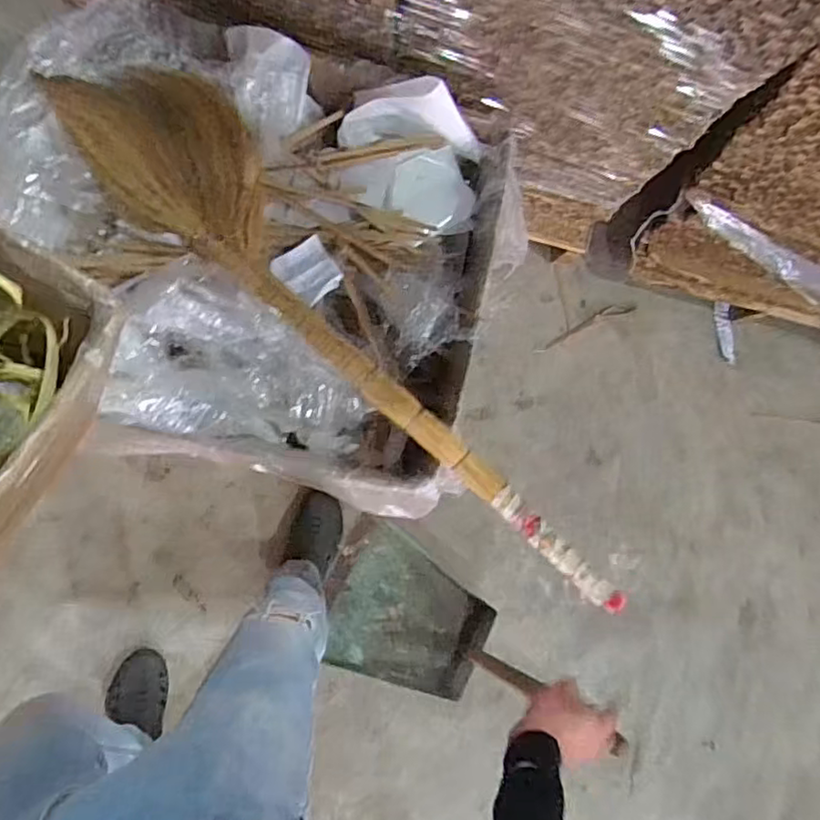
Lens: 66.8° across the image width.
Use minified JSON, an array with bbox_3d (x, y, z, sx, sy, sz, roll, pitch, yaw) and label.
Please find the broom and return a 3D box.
[{"bbox_3d":[-0.091,-0.070,0.778,0.187,0.074,0.923,-39,87,-12],"label":"broom"}]

